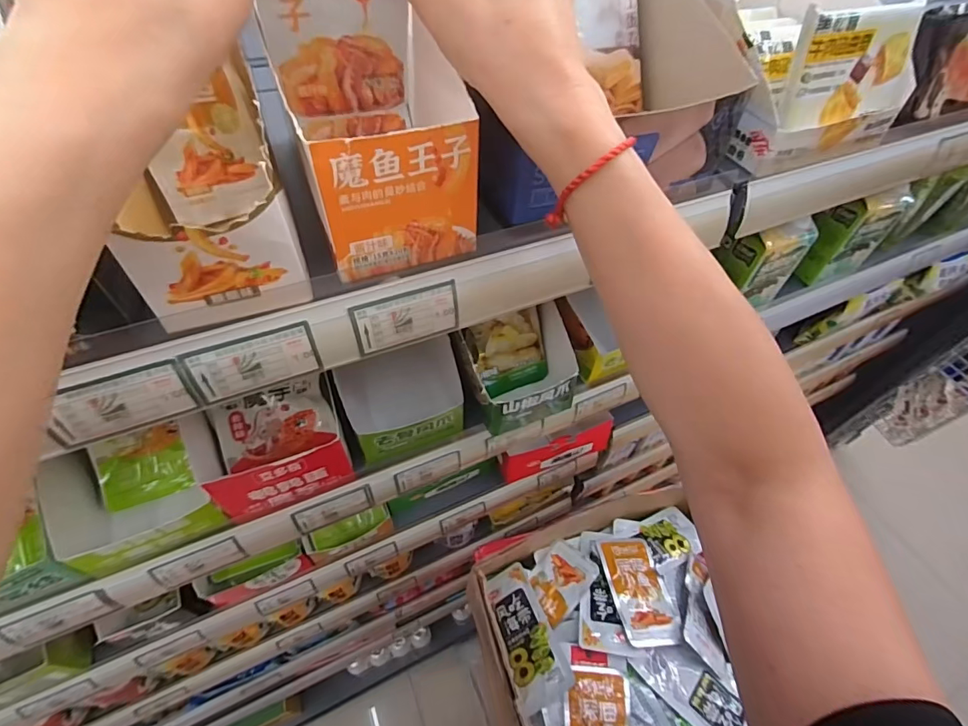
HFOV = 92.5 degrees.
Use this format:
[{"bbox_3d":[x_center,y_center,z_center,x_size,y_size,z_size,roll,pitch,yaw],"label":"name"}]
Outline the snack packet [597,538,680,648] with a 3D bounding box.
[{"bbox_3d":[0.184,0.266,0.552,0.062,0.015,0.128,-2,38,-5],"label":"snack packet"}]

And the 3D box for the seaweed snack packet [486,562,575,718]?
[{"bbox_3d":[0.046,0.315,0.548,0.065,0.009,0.155,-31,36,2],"label":"seaweed snack packet"}]

